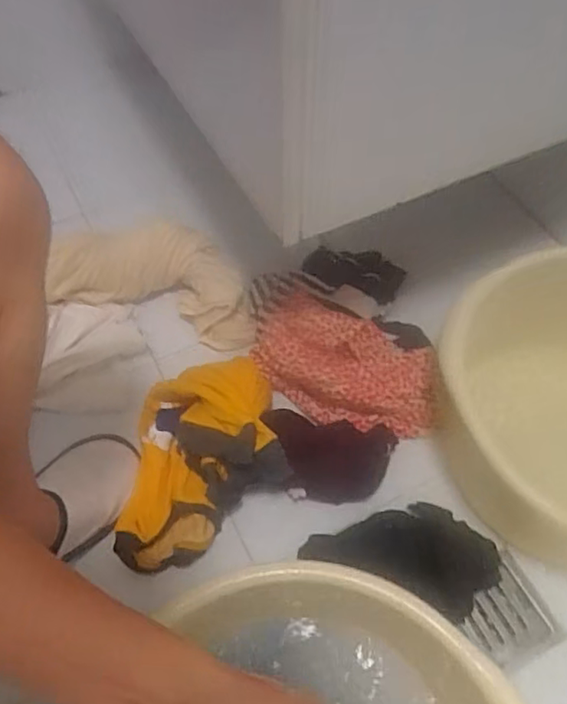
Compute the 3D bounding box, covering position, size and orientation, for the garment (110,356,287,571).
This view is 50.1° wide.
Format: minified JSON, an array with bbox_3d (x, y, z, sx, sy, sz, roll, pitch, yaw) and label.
[{"bbox_3d":[-0.097,0.108,0.656,0.195,0.105,0.200,-10,58,-8],"label":"garment"}]

